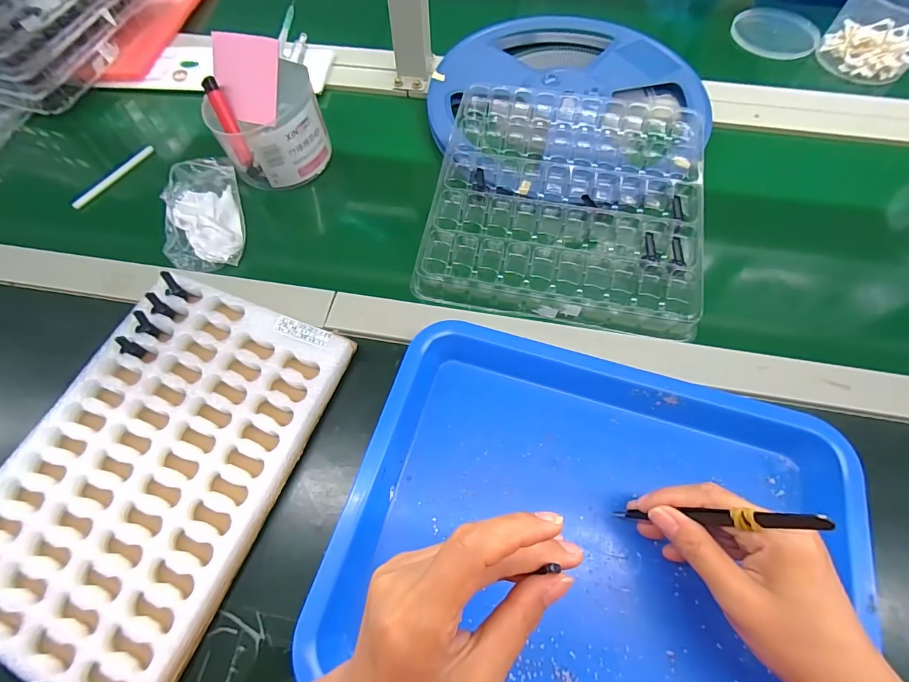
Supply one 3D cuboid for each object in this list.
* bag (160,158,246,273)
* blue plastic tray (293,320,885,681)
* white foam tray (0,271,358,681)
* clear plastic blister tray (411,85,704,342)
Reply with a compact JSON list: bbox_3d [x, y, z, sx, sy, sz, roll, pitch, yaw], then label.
[{"bbox_3d":[-0.259,-0.130,0.439,0.073,0.034,0.124,-15,66,-6],"label":"bag"},{"bbox_3d":[0.090,0.138,0.290,0.324,0.033,0.272,16,66,9],"label":"blue plastic tray"},{"bbox_3d":[-0.218,0.087,0.323,0.183,0.030,0.266,20,67,10],"label":"white foam tray"},{"bbox_3d":[0.110,-0.143,0.422,0.252,0.030,0.252,10,66,6],"label":"clear plastic blister tray"}]

